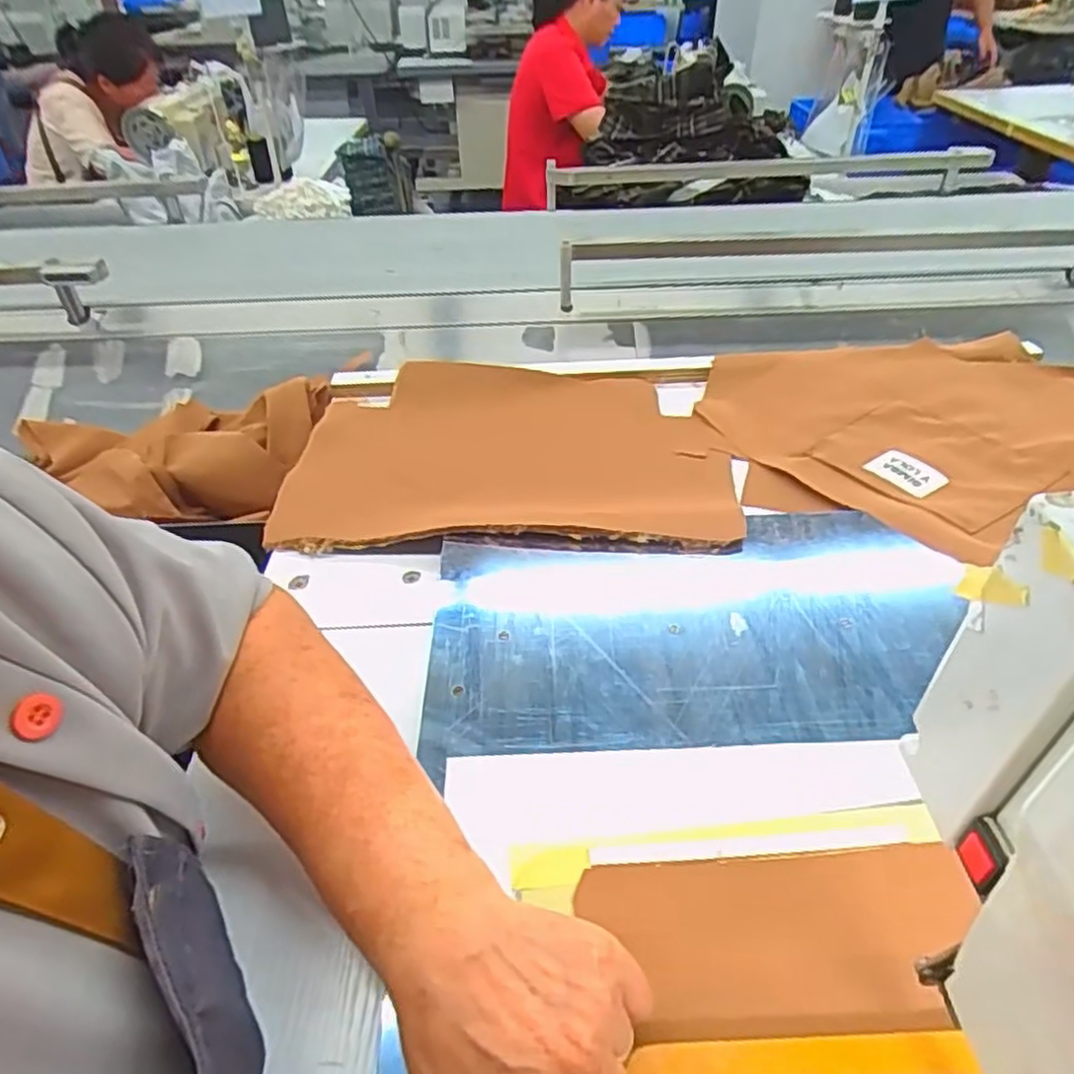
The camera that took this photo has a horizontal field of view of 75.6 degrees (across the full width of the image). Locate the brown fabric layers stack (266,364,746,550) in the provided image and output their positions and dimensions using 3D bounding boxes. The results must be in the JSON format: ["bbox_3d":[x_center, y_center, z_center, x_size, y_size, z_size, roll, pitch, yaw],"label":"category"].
[{"bbox_3d":[-0.022,-0.091,0.679,0.399,0.022,0.288,1,38,3],"label":"brown fabric layers stack"}]

